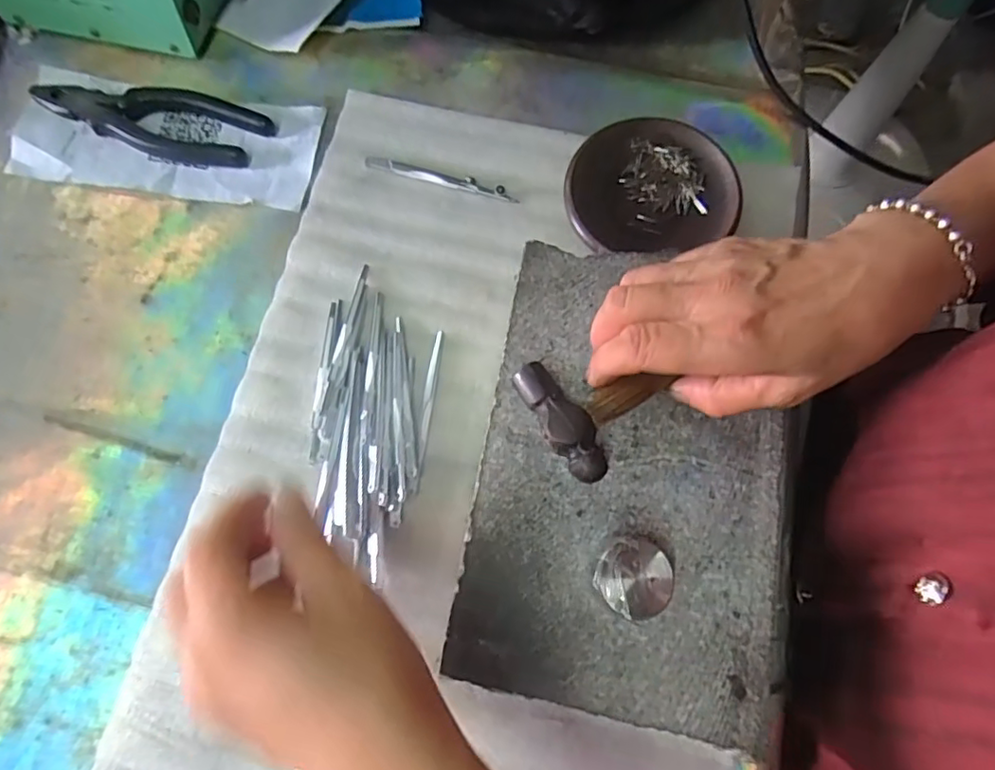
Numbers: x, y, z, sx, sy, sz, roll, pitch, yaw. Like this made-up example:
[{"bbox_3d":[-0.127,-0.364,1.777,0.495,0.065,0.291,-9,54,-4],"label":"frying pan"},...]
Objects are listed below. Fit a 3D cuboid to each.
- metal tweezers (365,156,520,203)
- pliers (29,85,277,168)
[{"bbox_3d":[-0.038,-0.142,0.405,0.106,0.005,0.011,14,73,5],"label":"metal tweezers"},{"bbox_3d":[-0.242,-0.187,0.413,0.166,0.011,0.055,10,72,3],"label":"pliers"}]

